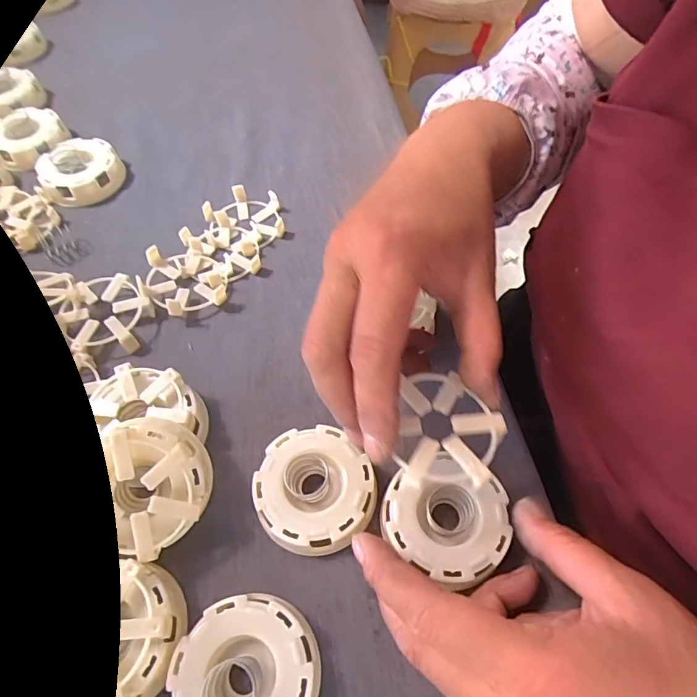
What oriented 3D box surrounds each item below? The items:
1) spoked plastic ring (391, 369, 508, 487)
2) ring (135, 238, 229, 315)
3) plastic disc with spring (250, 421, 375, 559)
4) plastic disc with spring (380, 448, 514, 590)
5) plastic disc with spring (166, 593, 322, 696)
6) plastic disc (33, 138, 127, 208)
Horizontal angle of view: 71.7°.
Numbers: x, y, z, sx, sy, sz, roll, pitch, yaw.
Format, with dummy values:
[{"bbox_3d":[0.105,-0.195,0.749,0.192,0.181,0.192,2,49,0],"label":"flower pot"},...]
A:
[{"bbox_3d":[0.048,0.036,0.225,0.047,0.008,0.057,11,57,4],"label":"spoked plastic ring"},{"bbox_3d":[-0.118,-0.050,0.345,0.058,0.018,0.063,-1,59,1],"label":"ring"},{"bbox_3d":[-0.019,0.076,0.263,0.062,0.022,0.062,-1,59,1],"label":"plastic disc with spring"},{"bbox_3d":[0.050,0.087,0.249,0.063,0.014,0.057,33,61,17],"label":"plastic disc with spring"},{"bbox_3d":[-0.046,0.146,0.216,0.064,0.018,0.061,-1,59,1],"label":"plastic disc with spring"},{"bbox_3d":[-0.226,-0.150,0.409,0.064,0.022,0.064,-1,59,1],"label":"plastic disc"}]

